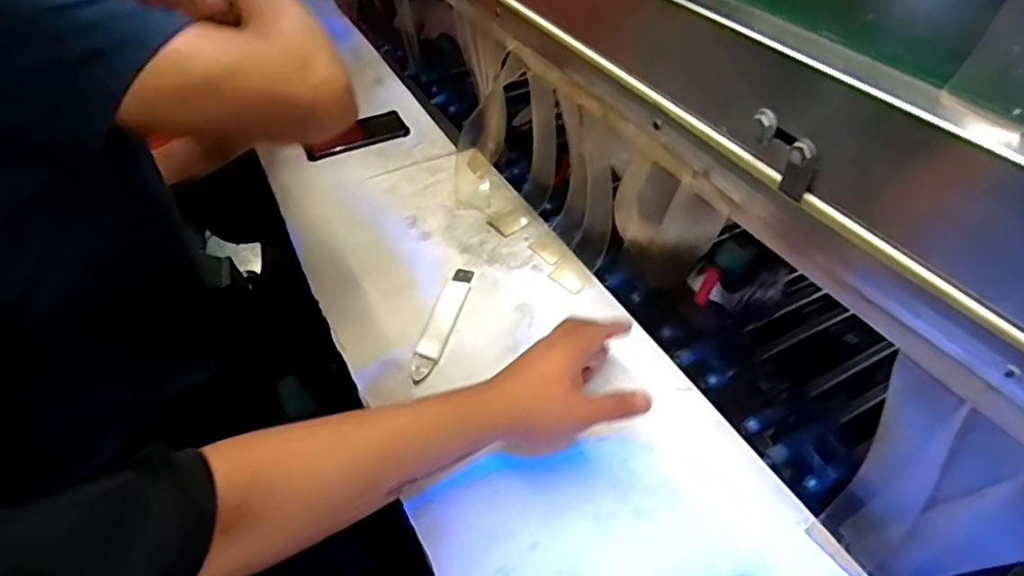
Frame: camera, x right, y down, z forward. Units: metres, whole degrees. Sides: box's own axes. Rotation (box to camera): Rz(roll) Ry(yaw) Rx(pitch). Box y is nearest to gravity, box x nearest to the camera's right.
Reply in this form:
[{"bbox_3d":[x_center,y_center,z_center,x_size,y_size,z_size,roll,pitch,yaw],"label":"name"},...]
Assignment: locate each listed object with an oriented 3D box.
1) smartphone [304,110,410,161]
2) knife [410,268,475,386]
[{"bbox_3d":[-0.248,-0.243,0.972,0.160,0.016,0.079,-19,47,-15],"label":"smartphone"},{"bbox_3d":[-0.076,0.036,0.669,0.029,0.015,0.164,8,46,11],"label":"knife"}]

